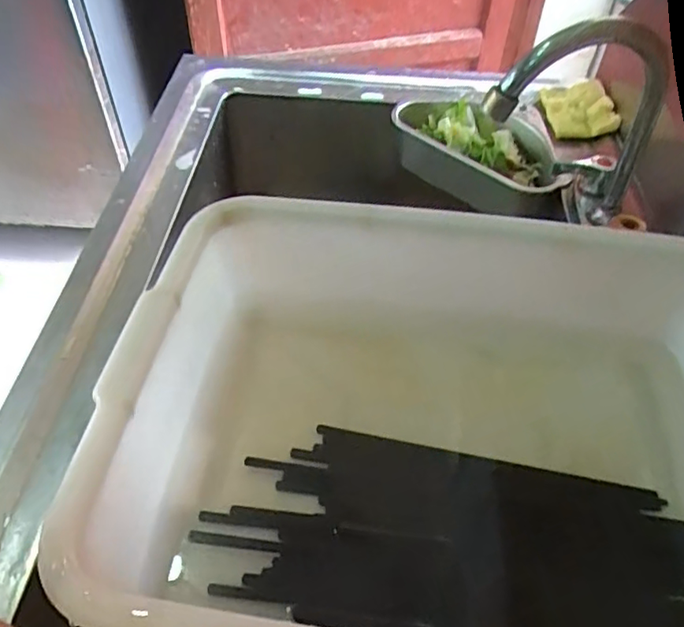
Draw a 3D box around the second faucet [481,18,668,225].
[{"bbox_3d":[0.192,-0.142,0.478,0.168,0.187,0.055,-20,52,-17],"label":"second faucet"}]

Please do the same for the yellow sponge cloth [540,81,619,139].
[{"bbox_3d":[0.289,-0.254,0.710,0.082,0.019,0.107,0,49,-2],"label":"yellow sponge cloth"}]

